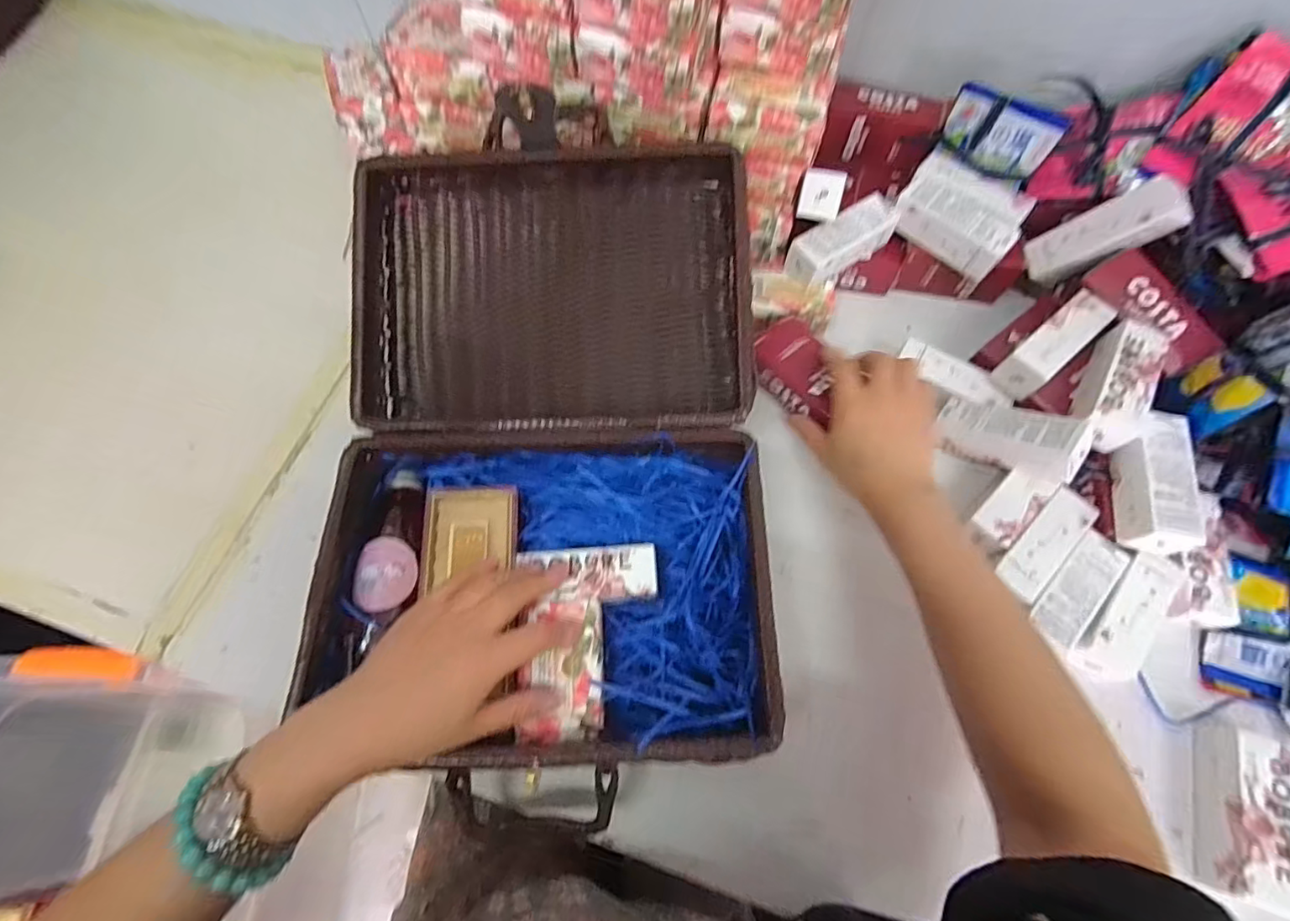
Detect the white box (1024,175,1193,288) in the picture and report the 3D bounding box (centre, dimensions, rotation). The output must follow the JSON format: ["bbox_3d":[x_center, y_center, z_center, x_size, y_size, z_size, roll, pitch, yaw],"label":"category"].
[{"bbox_3d":[0.390,-0.190,0.468,0.036,0.106,0.038,23,63,-28],"label":"white box"}]

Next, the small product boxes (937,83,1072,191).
[{"bbox_3d":[0.307,-0.284,0.479,0.088,0.059,0.019,33,70,14],"label":"small product boxes"}]

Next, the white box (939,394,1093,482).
[{"bbox_3d":[0.295,-0.020,0.445,0.103,0.041,0.049,24,64,44],"label":"white box"}]

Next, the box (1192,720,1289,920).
[{"bbox_3d":[0.394,0.231,0.359,0.036,0.036,0.102,16,67,7],"label":"box"}]

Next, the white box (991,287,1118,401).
[{"bbox_3d":[0.344,-0.097,0.461,0.107,0.036,0.033,-38,71,-15],"label":"white box"}]

